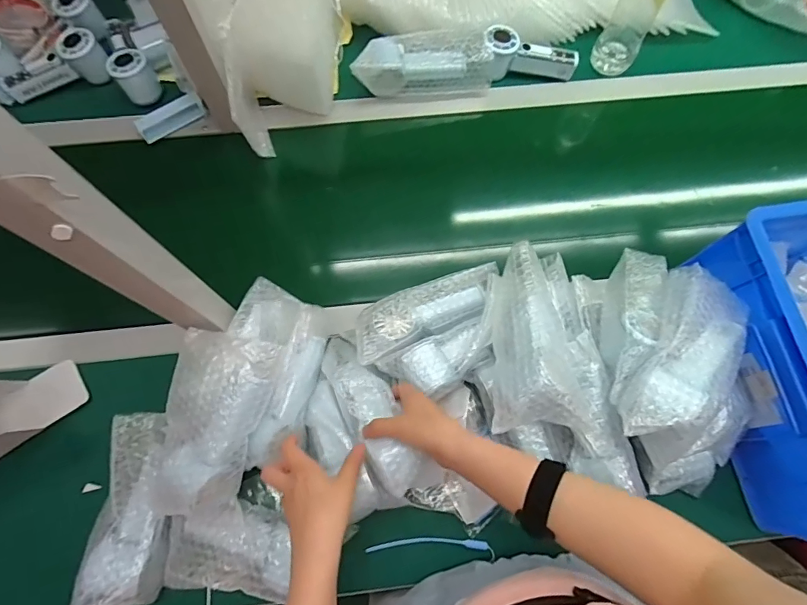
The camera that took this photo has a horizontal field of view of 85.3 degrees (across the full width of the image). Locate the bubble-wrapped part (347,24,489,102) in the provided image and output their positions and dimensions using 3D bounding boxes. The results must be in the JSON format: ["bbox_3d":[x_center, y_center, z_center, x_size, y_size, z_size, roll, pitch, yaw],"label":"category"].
[{"bbox_3d":[0.030,-0.373,0.691,0.207,0.065,0.074,-7,73,-4],"label":"bubble-wrapped part"}]

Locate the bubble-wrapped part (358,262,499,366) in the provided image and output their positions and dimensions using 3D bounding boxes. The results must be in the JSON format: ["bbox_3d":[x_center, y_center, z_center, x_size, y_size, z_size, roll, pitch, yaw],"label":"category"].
[{"bbox_3d":[0.030,0.009,0.535,0.192,0.041,0.071,-25,75,-9],"label":"bubble-wrapped part"}]

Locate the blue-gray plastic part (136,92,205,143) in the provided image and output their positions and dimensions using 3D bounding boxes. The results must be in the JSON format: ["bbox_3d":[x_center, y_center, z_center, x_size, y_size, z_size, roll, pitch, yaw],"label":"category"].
[{"bbox_3d":[-0.353,-0.282,0.670,0.100,0.034,0.025,-32,76,-10],"label":"blue-gray plastic part"}]

